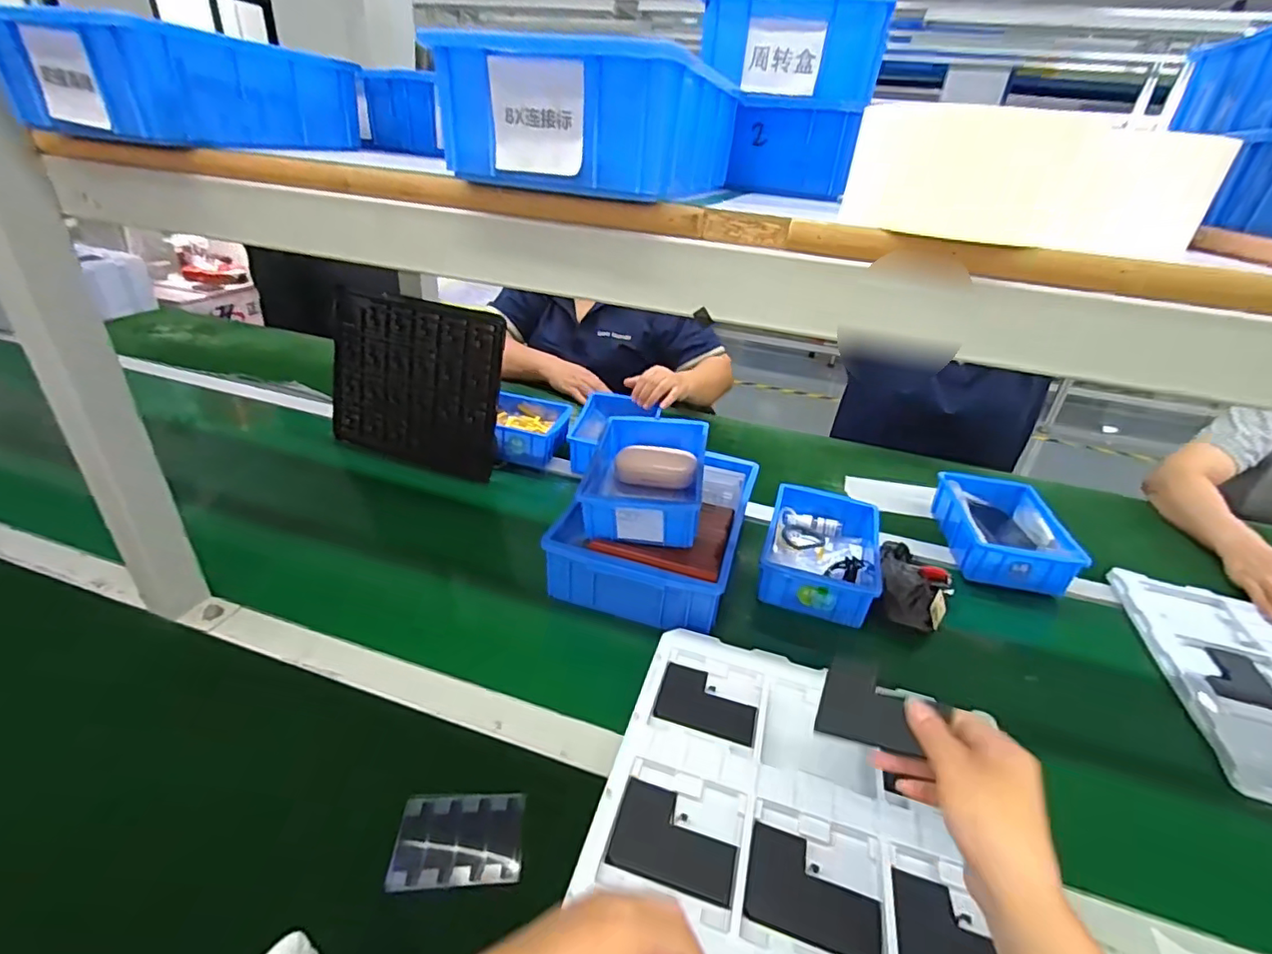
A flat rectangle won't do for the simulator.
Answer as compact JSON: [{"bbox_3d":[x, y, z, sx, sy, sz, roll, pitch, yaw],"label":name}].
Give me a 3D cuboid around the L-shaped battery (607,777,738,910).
[{"bbox_3d":[0.030,0.270,0.424,0.089,0.007,0.064,13,31,11],"label":"L-shaped battery"}]

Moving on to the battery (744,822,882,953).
[{"bbox_3d":[0.124,0.290,0.398,0.088,0.005,0.065,14,32,13],"label":"battery"}]

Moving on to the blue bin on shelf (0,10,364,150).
[{"bbox_3d":[-0.308,-0.280,0.413,0.111,0.060,0.188,15,32,17],"label":"blue bin on shelf"}]

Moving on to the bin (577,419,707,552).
[{"bbox_3d":[0.013,0.003,0.697,0.132,0.072,0.193,7,30,4],"label":"bin"}]

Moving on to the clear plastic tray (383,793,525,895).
[{"bbox_3d":[-0.132,0.272,0.430,0.091,0.009,0.066,1,31,-9],"label":"clear plastic tray"}]

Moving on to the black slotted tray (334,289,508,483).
[{"bbox_3d":[-0.345,-0.142,0.882,0.289,0.255,0.018,15,21,13],"label":"black slotted tray"}]

